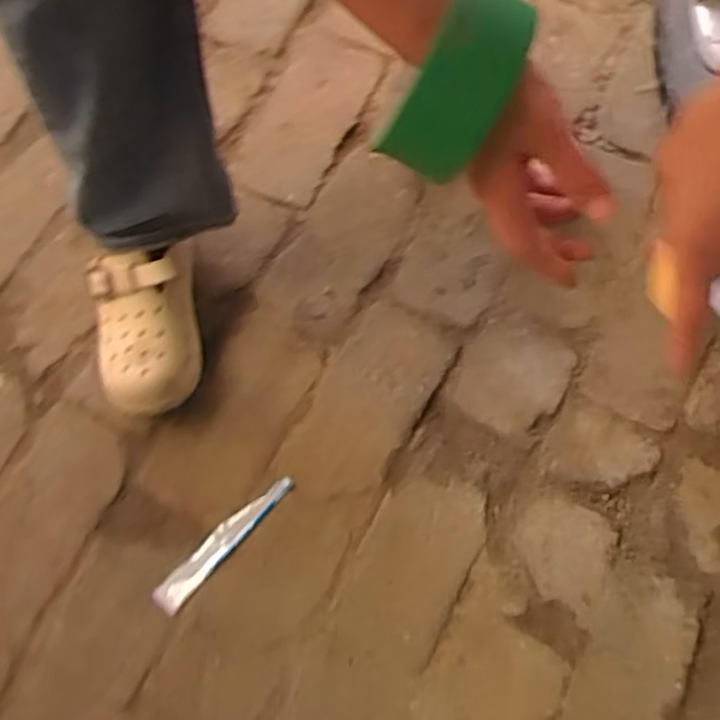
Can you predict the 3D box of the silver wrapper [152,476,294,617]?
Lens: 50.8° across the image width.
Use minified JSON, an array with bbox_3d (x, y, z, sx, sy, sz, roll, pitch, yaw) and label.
[{"bbox_3d":[-0.142,0.188,0.789,0.029,0.011,0.178,43,78,12],"label":"silver wrapper"}]

